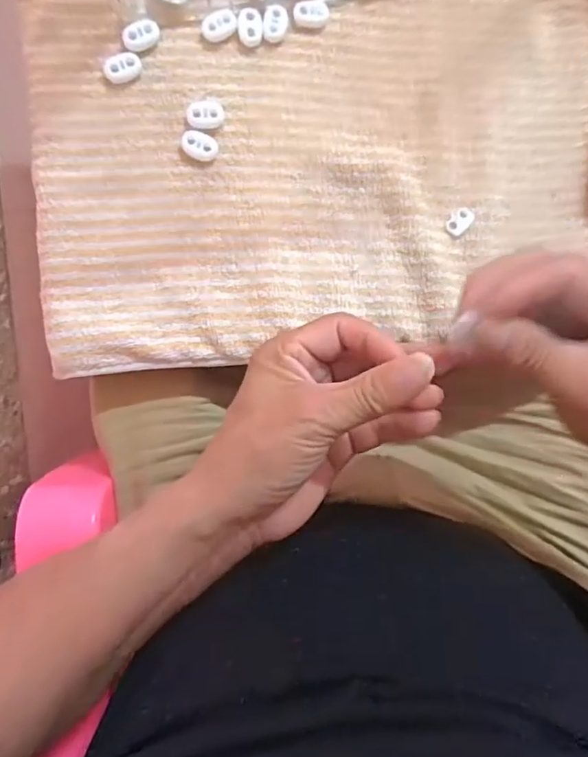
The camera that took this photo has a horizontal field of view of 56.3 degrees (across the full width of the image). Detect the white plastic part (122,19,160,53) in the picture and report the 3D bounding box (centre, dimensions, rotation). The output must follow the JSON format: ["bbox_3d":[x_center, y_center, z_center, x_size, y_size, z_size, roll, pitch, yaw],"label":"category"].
[{"bbox_3d":[-0.092,-0.206,0.332,0.023,0.007,0.013,-25,92,-8],"label":"white plastic part"}]

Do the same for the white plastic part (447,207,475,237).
[{"bbox_3d":[0.109,-0.102,0.358,0.012,0.004,0.020,42,83,-4],"label":"white plastic part"}]

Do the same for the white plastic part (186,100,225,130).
[{"bbox_3d":[-0.055,-0.163,0.340,0.023,0.006,0.018,-12,90,-8],"label":"white plastic part"}]

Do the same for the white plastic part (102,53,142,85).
[{"bbox_3d":[-0.103,-0.188,0.333,0.023,0.008,0.015,-29,92,-8],"label":"white plastic part"}]

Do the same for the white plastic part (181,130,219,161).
[{"bbox_3d":[-0.058,-0.143,0.337,0.022,0.004,0.016,15,86,-7],"label":"white plastic part"}]

